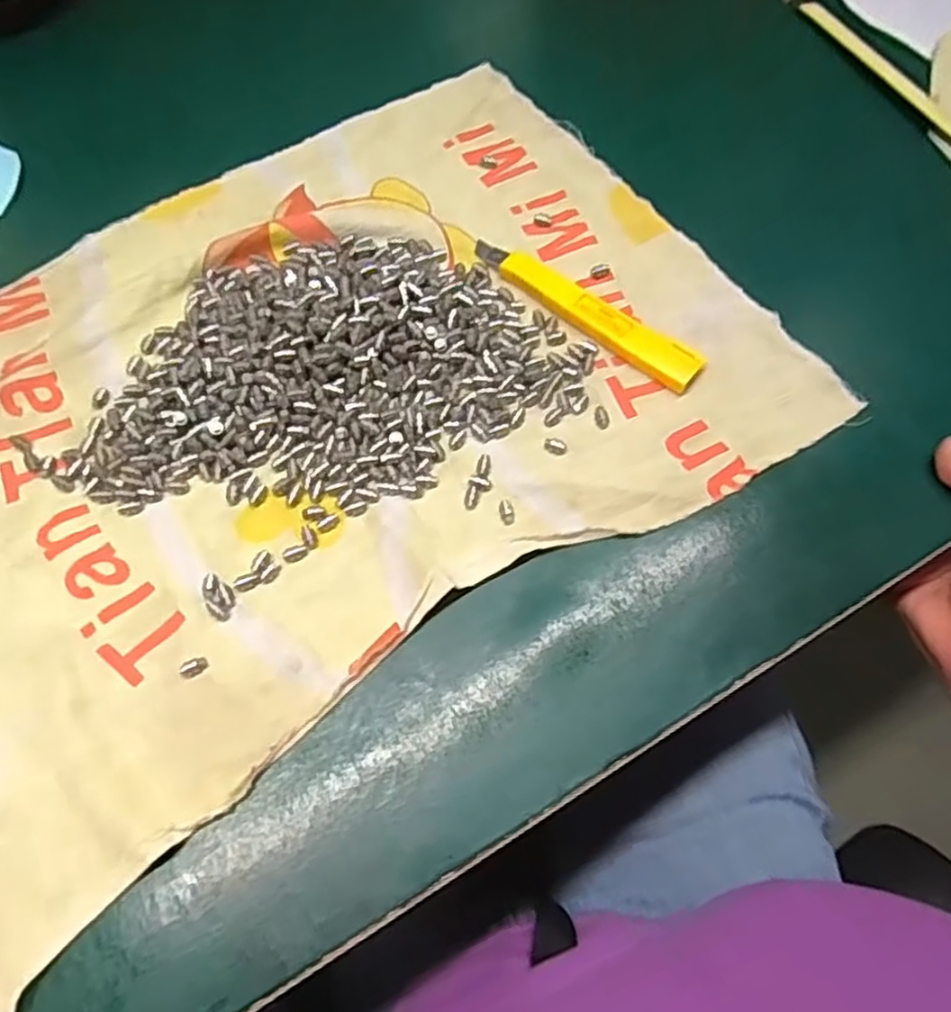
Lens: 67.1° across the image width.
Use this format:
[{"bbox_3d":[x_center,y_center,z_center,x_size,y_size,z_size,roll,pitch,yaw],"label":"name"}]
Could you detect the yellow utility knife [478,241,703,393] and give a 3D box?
[{"bbox_3d":[0.053,-0.100,0.362,0.133,0.010,0.020,37,70,14],"label":"yellow utility knife"}]

